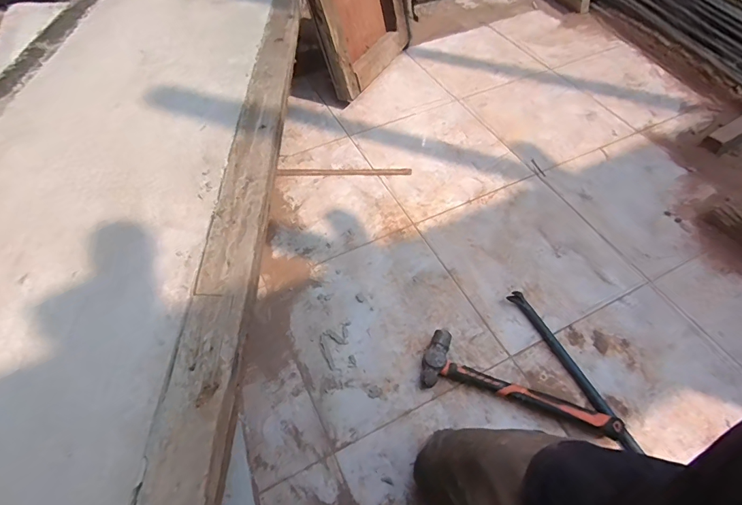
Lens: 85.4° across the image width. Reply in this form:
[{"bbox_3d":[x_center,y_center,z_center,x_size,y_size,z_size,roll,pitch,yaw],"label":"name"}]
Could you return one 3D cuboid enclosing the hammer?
[{"bbox_3d":[0.284,0.250,0.790,0.355,0.062,0.117,13,57,10],"label":"hammer"}]

